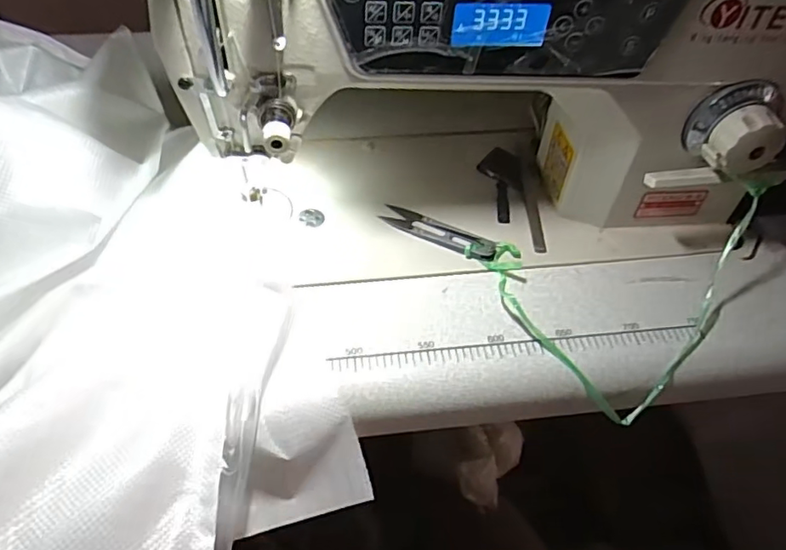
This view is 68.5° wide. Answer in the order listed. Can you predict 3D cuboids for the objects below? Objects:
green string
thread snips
[{"bbox_3d":[0.180,0.019,0.408,0.223,0.030,0.150,-14,65,6],"label":"green string"},{"bbox_3d":[0.035,-0.035,0.461,0.097,0.009,0.021,28,55,20],"label":"thread snips"}]

